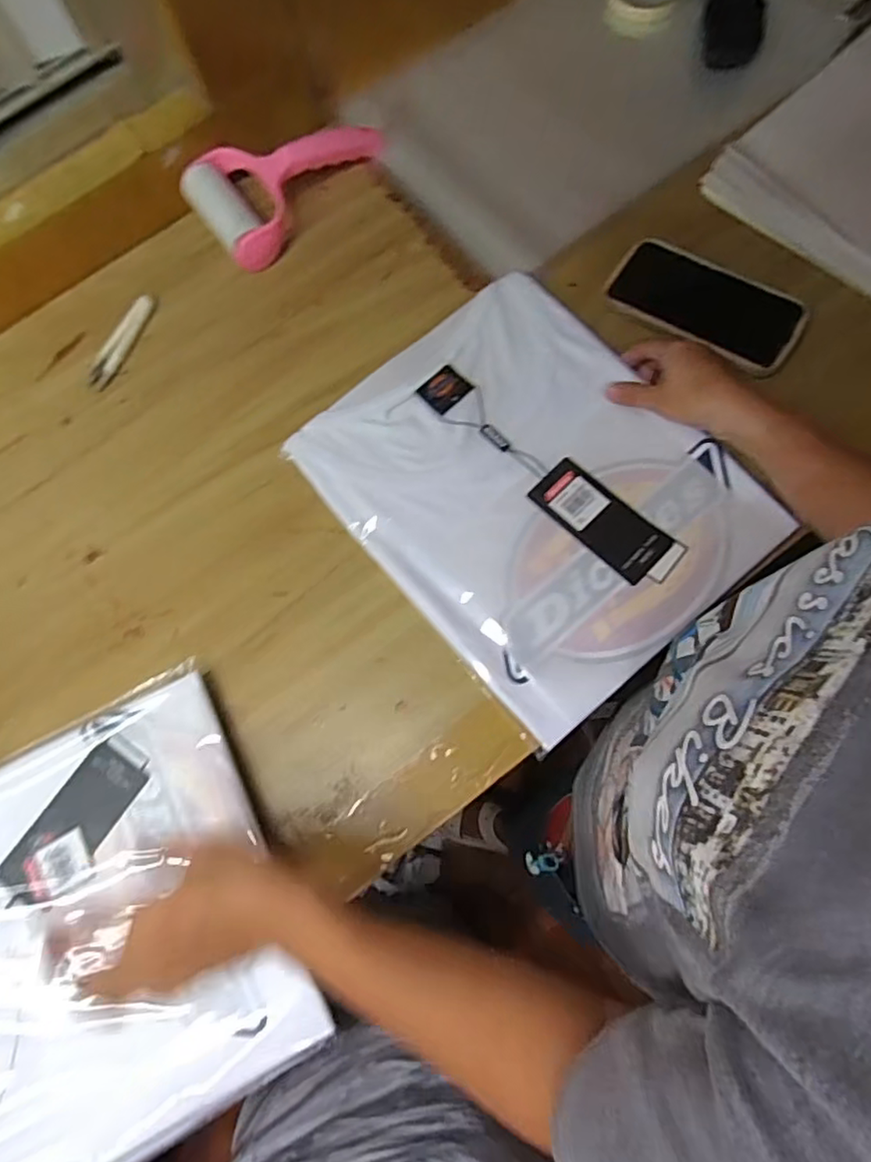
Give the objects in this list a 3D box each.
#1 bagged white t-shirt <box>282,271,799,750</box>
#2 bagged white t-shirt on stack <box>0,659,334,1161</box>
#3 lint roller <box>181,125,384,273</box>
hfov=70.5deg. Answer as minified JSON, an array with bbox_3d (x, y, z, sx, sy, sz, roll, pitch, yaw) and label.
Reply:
[{"bbox_3d":[0.073,-0.078,0.492,0.254,0.020,0.316,-39,77,-10],"label":"bagged white t-shirt"},{"bbox_3d":[-0.260,0.250,0.405,0.320,0.027,0.276,-28,76,-7],"label":"bagged white t-shirt on stack"},{"bbox_3d":[-0.134,-0.384,0.586,0.188,0.043,0.122,-36,74,-4],"label":"lint roller"}]

